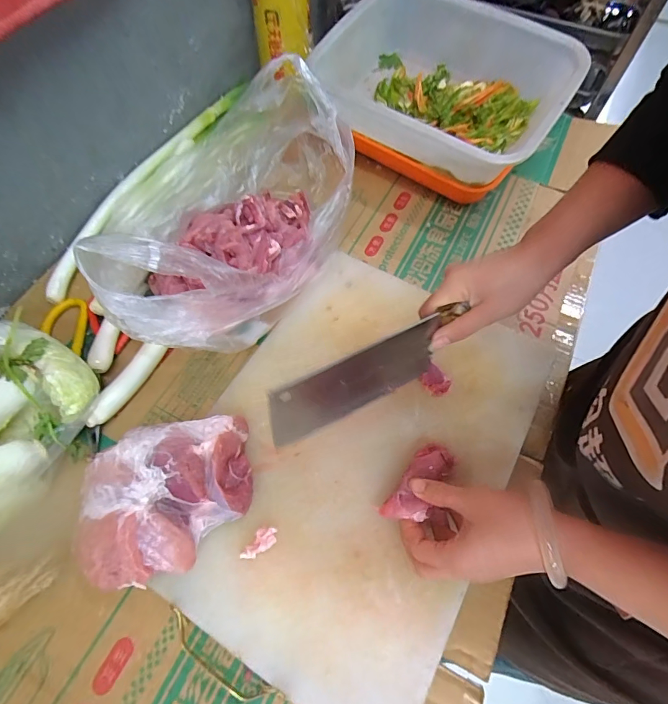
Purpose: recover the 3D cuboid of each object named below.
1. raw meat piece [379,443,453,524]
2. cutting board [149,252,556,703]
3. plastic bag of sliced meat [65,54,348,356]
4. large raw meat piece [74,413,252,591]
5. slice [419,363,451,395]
[{"bbox_3d":[0.085,0.122,0.382,0.037,0.028,0.096,38,54,19],"label":"raw meat piece"},{"bbox_3d":[0.025,0.095,0.432,0.302,0.025,0.426,28,65,15],"label":"cutting board"},{"bbox_3d":[-0.111,-0.152,0.484,0.183,0.173,0.356,38,68,19],"label":"plastic bag of sliced meat"},{"bbox_3d":[-0.158,0.135,0.386,0.154,0.069,0.145,-8,61,-4],"label":"large raw meat piece"},{"bbox_3d":[0.114,0.032,0.453,0.030,0.018,0.037,-34,66,-16],"label":"slice"}]

